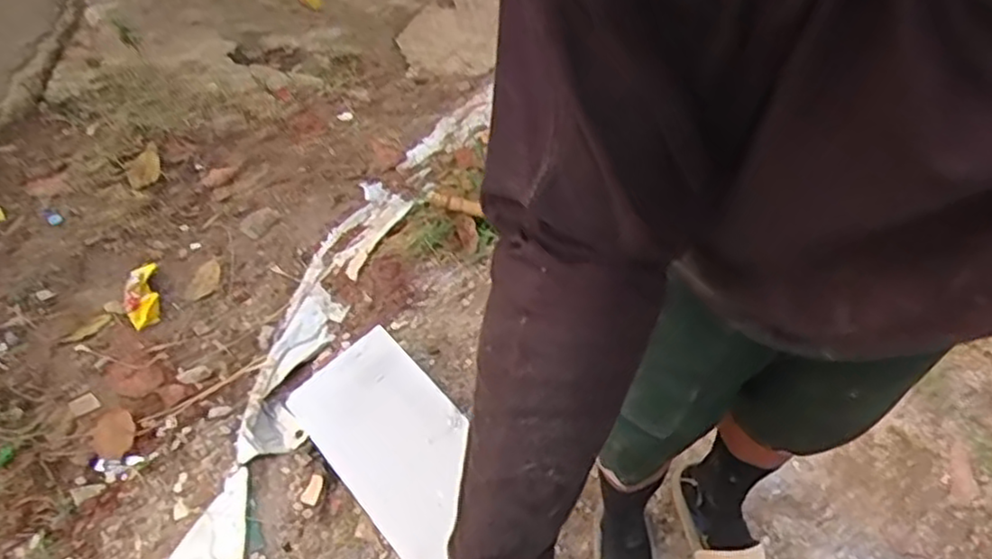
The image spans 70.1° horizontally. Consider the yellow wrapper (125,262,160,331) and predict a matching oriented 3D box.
[{"bbox_3d":[-0.740,0.025,1.476,0.070,0.043,0.165,-21,56,-14],"label":"yellow wrapper"}]

